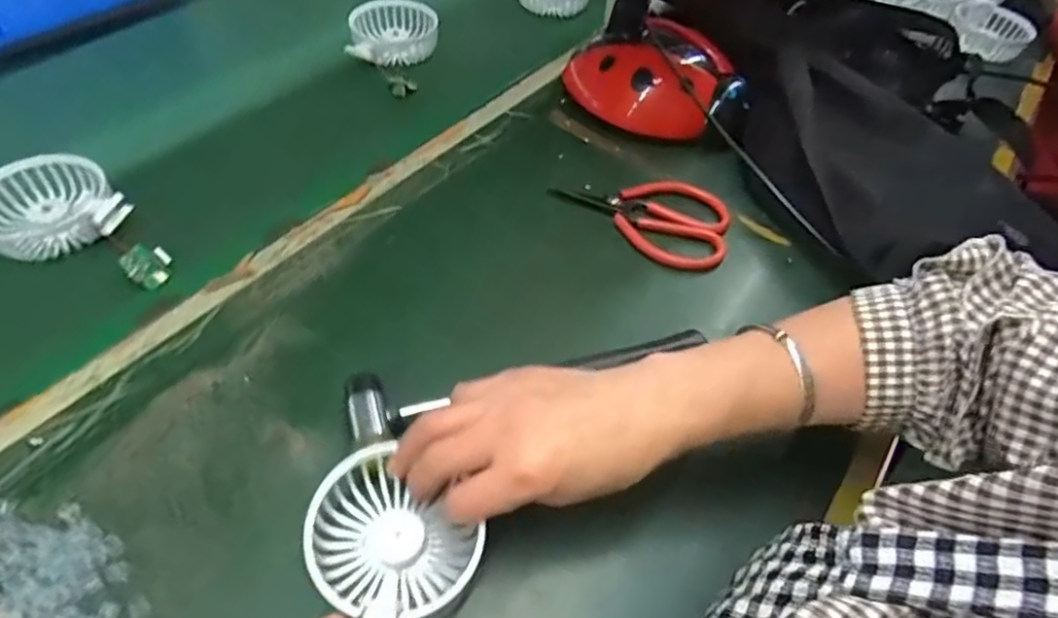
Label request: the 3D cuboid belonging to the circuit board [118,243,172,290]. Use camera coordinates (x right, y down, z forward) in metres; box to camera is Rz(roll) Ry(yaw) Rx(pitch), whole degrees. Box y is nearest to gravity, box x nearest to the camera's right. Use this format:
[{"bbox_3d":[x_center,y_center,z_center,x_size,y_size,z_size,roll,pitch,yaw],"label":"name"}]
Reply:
[{"bbox_3d":[-0.273,-0.032,0.453,0.030,0.008,0.028,44,77,-22],"label":"circuit board"}]

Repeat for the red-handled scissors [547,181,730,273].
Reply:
[{"bbox_3d":[0.090,-0.078,0.516,0.142,0.011,0.086,11,50,4],"label":"red-handled scissors"}]

